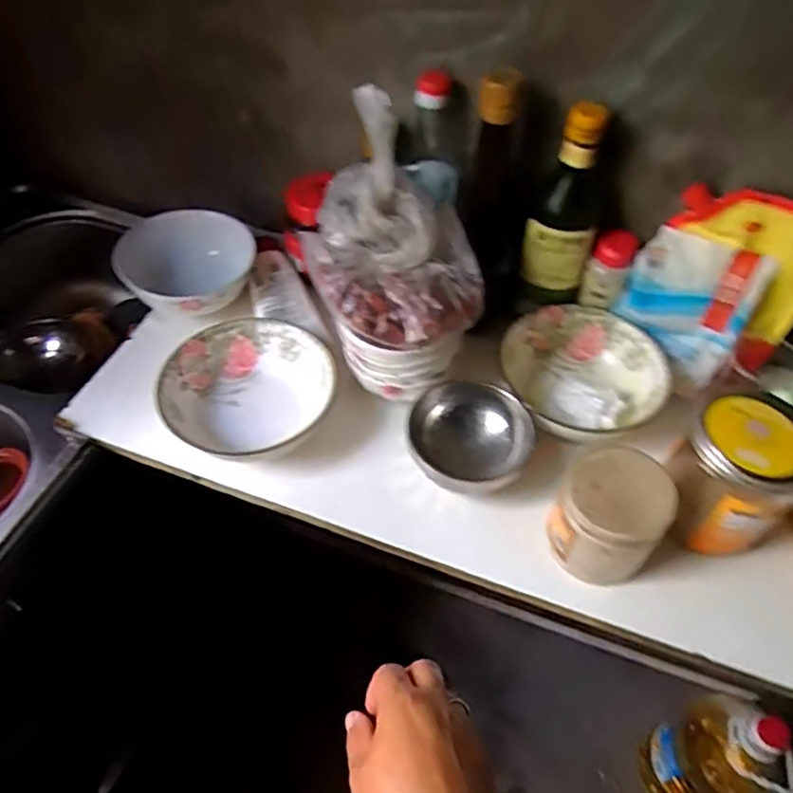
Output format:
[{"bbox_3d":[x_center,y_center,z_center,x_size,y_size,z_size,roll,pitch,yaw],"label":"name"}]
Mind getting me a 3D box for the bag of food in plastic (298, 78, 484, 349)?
[{"bbox_3d":[-0.004,-0.140,0.531,0.161,0.165,0.110,7,54,3],"label":"bag of food in plastic"}]

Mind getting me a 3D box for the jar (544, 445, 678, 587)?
[{"bbox_3d":[0.176,0.096,0.539,0.080,0.088,0.087,1,54,-1],"label":"jar"}]

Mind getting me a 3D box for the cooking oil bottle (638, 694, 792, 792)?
[{"bbox_3d":[0.521,0.569,1.022,0.150,0.303,0.149,-10,55,-9],"label":"cooking oil bottle"}]

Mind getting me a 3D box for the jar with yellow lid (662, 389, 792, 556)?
[{"bbox_3d":[0.282,0.066,0.544,0.095,0.111,0.093,1,54,-1],"label":"jar with yellow lid"}]

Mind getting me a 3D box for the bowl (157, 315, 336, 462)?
[{"bbox_3d":[-0.142,-0.006,0.635,0.146,0.056,0.159,1,54,-1],"label":"bowl"}]

